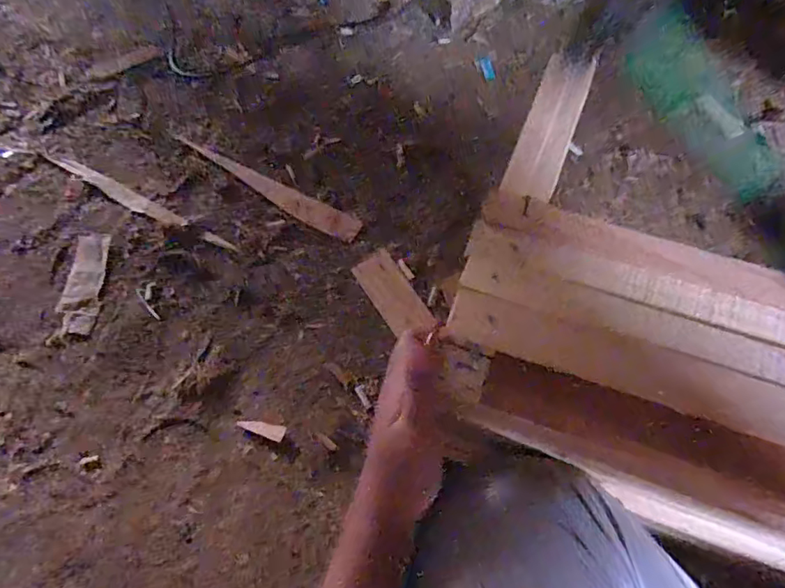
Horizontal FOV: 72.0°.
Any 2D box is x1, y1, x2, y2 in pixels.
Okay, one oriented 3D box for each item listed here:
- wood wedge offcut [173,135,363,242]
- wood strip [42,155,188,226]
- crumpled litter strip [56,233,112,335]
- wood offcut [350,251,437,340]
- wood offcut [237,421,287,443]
[{"bbox_3d":[-0.185,-0.153,0.785,0.310,0.007,0.039,27,68,12],"label":"wood wedge offcut"},{"bbox_3d":[-0.408,-0.152,0.791,0.257,0.004,0.025,28,68,12],"label":"wood strip"},{"bbox_3d":[-0.412,-0.016,0.723,0.049,0.013,0.150,-3,65,-1],"label":"crumpled litter strip"},{"bbox_3d":[0.001,-0.001,0.719,0.055,0.005,0.126,-29,68,-13],"label":"wood offcut"},{"bbox_3d":[-0.154,0.157,0.636,0.056,0.004,0.019,18,67,8],"label":"wood offcut"}]

